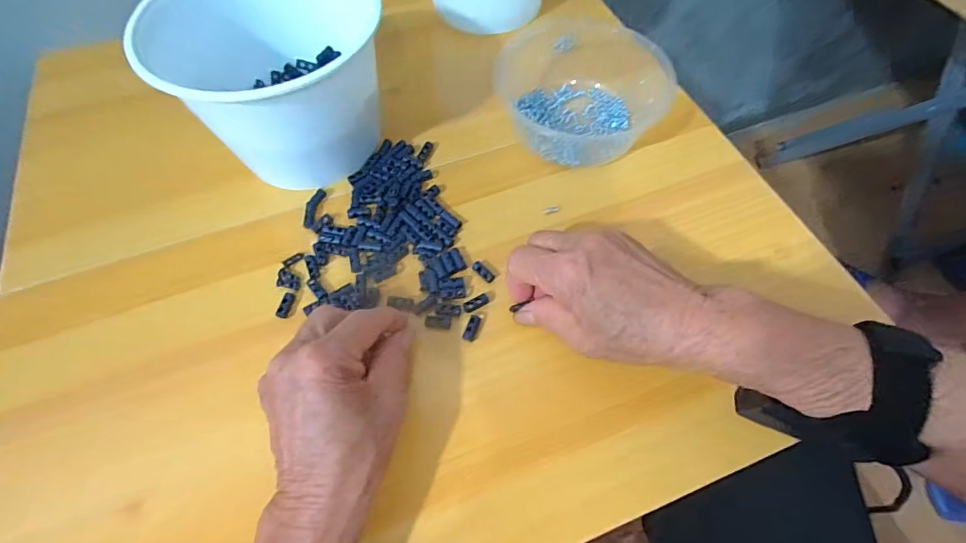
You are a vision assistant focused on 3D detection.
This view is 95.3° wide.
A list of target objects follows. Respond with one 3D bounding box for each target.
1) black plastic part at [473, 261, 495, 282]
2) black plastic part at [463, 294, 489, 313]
[{"bbox_3d":[0.000,0.000,0.325,0.019,0.004,0.008,42,71,8],"label":"black plastic part"},{"bbox_3d":[-0.005,0.022,0.314,0.018,0.006,0.007,-27,64,-11],"label":"black plastic part"}]

